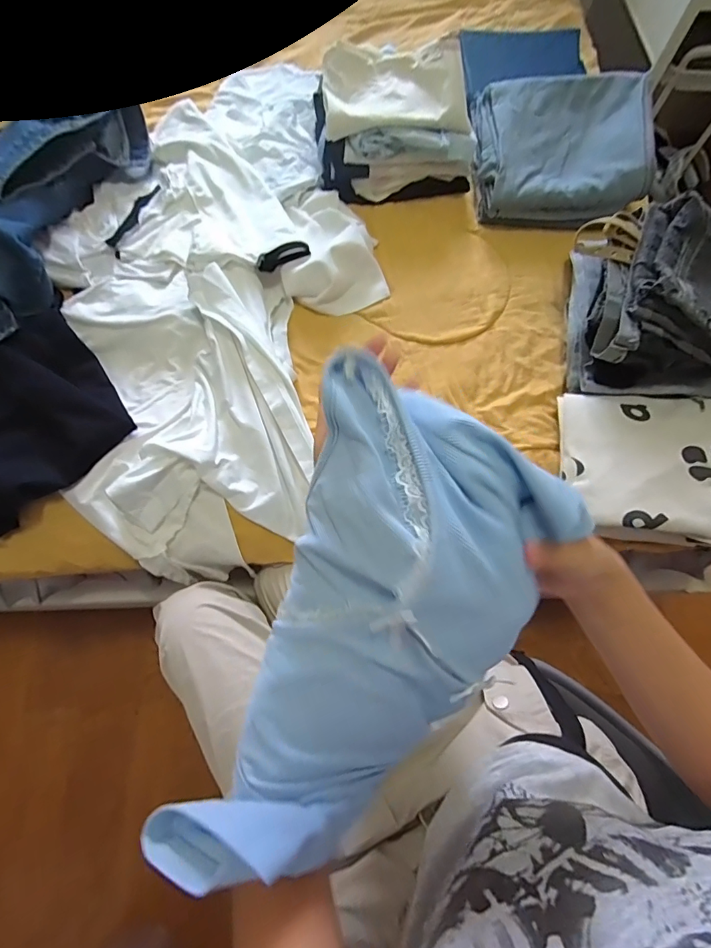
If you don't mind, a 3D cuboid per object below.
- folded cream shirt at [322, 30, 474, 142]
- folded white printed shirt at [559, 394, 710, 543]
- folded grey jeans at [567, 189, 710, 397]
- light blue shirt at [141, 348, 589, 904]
[{"bbox_3d":[0.067,-0.658,0.732,0.241,0.069,0.157,-6,70,-4],"label":"folded cream shirt"},{"bbox_3d":[0.426,-0.019,0.597,0.264,0.035,0.206,5,70,15],"label":"folded white printed shirt"},{"bbox_3d":[0.446,-0.251,0.646,0.205,0.181,0.260,9,69,1],"label":"folded grey jeans"},{"bbox_3d":[0.001,0.108,0.265,0.162,0.066,0.321,25,93,7],"label":"light blue shirt"}]

